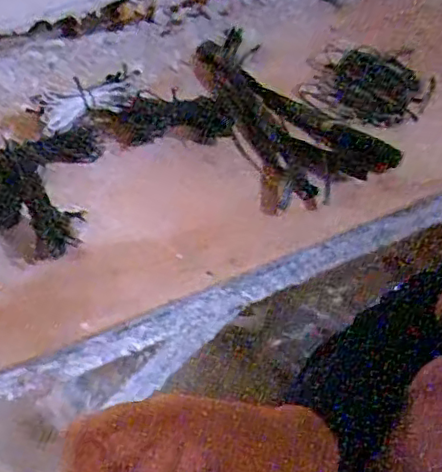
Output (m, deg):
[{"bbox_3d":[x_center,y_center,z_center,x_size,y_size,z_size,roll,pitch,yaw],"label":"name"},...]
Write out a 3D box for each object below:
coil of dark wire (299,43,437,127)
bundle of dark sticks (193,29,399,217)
[{"bbox_3d":[0.212,-0.216,0.874,0.165,0.026,0.178,2,56,-2],"label":"coil of dark wire"},{"bbox_3d":[0.077,-0.167,0.824,0.194,0.049,0.293,-24,61,-19],"label":"bundle of dark sticks"}]

